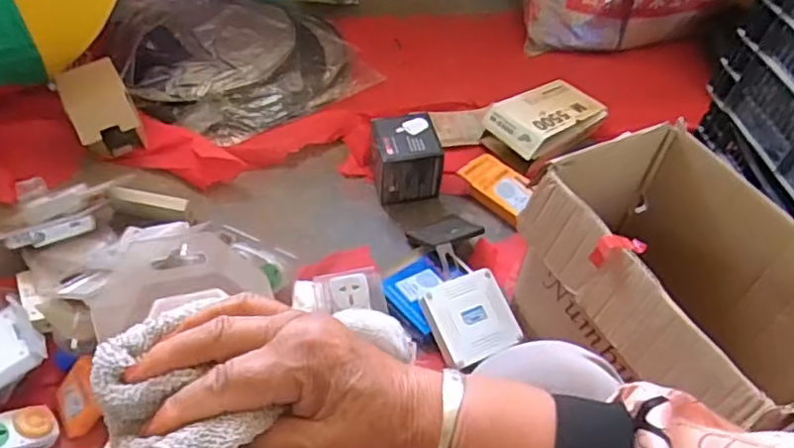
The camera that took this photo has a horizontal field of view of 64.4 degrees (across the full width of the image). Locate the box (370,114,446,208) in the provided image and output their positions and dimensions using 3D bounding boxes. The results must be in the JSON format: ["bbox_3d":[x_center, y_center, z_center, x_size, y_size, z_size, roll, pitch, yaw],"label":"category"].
[{"bbox_3d":[0.012,-0.119,1.167,0.115,0.115,0.122,-6,49,-10],"label":"box"}]

